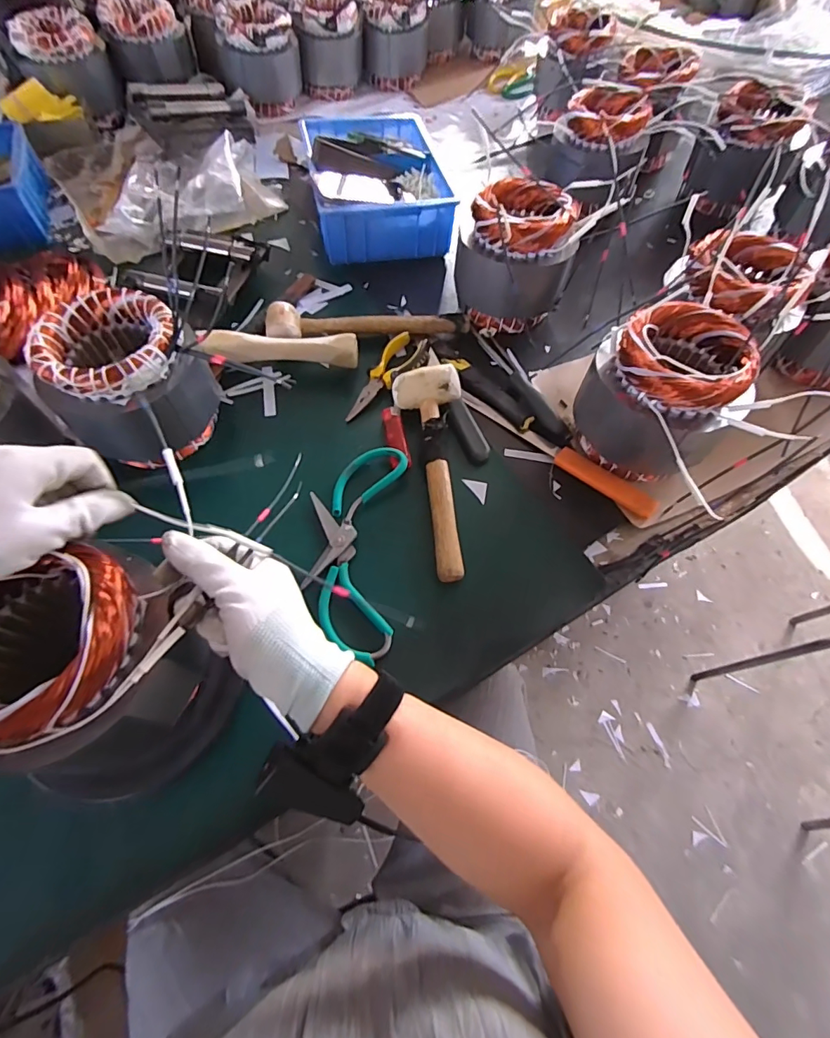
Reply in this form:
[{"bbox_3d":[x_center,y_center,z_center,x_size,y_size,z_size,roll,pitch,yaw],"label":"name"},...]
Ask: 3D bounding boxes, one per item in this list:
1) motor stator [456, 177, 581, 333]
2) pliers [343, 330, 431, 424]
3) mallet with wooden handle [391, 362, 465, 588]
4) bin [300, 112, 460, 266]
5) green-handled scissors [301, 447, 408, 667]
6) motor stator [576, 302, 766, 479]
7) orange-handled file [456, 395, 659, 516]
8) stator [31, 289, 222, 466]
[{"bbox_3d":[0.128,-0.351,0.622,0.125,0.135,0.120,1,62,-1],"label":"motor stator"},{"bbox_3d":[-0.034,-0.176,0.578,0.049,0.017,0.150,28,65,13],"label":"pliers"},{"bbox_3d":[0.016,-0.057,0.492,0.077,0.038,0.251,-1,62,-2],"label":"mallet with wooden handle"},{"bbox_3d":[-0.065,-0.550,0.755,0.194,0.082,0.300,-8,62,-6],"label":"bin"},{"bbox_3d":[-0.063,0.023,0.466,0.094,0.020,0.226,4,62,1],"label":"green-handled scissors"},{"bbox_3d":[0.263,-0.129,0.489,0.132,0.135,0.130,1,62,-1],"label":"motor stator"},{"bbox_3d":[0.159,-0.083,0.542,0.256,0.027,0.032,40,68,18],"label":"orange-handled file"},{"bbox_3d":[-0.288,-0.143,0.487,0.130,0.126,0.122,7,62,3],"label":"stator"}]

